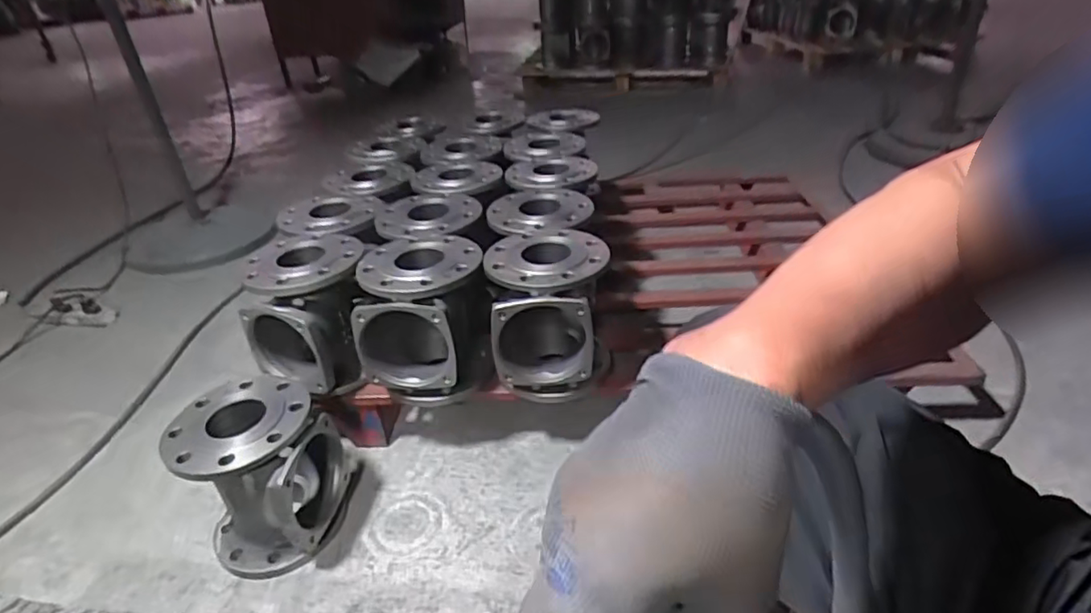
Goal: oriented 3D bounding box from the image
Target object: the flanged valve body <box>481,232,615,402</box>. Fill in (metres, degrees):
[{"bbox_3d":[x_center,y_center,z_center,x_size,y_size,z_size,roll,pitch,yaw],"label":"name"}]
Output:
[{"bbox_3d":[0.008,0.021,1.003,0.181,0.239,0.192,-5,32,-1],"label":"flanged valve body"}]

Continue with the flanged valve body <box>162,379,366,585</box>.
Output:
[{"bbox_3d":[-0.413,0.251,0.899,0.195,0.232,0.192,-3,32,2],"label":"flanged valve body"}]

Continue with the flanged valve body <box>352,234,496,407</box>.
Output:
[{"bbox_3d":[-0.198,0.030,1.014,0.205,0.244,0.188,-3,32,3],"label":"flanged valve body"}]

